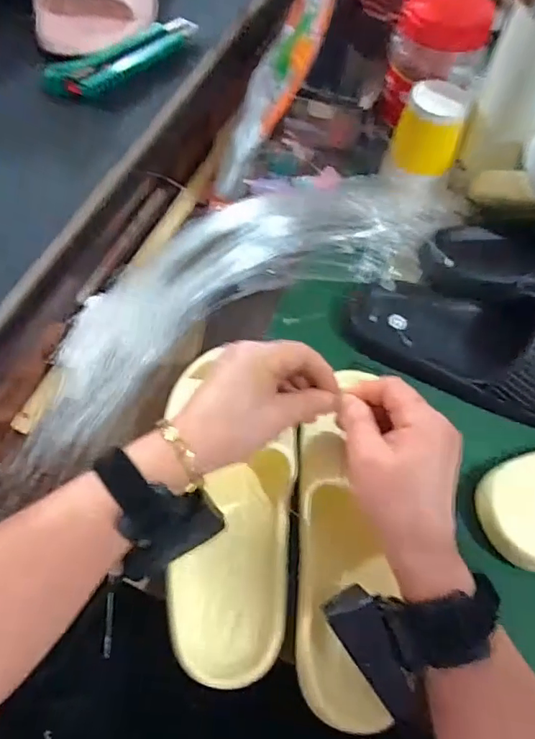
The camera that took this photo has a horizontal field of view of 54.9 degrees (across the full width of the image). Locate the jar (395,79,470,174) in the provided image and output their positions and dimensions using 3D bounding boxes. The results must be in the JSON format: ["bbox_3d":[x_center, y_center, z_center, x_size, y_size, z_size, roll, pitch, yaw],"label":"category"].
[{"bbox_3d":[0.166,-0.245,0.525,0.065,0.064,0.056,18,64,5],"label":"jar"}]

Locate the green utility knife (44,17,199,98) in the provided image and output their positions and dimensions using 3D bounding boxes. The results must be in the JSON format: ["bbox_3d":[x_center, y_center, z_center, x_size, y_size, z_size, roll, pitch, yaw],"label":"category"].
[{"bbox_3d":[-0.125,-0.285,0.467,0.038,0.015,0.160,42,68,16],"label":"green utility knife"}]

